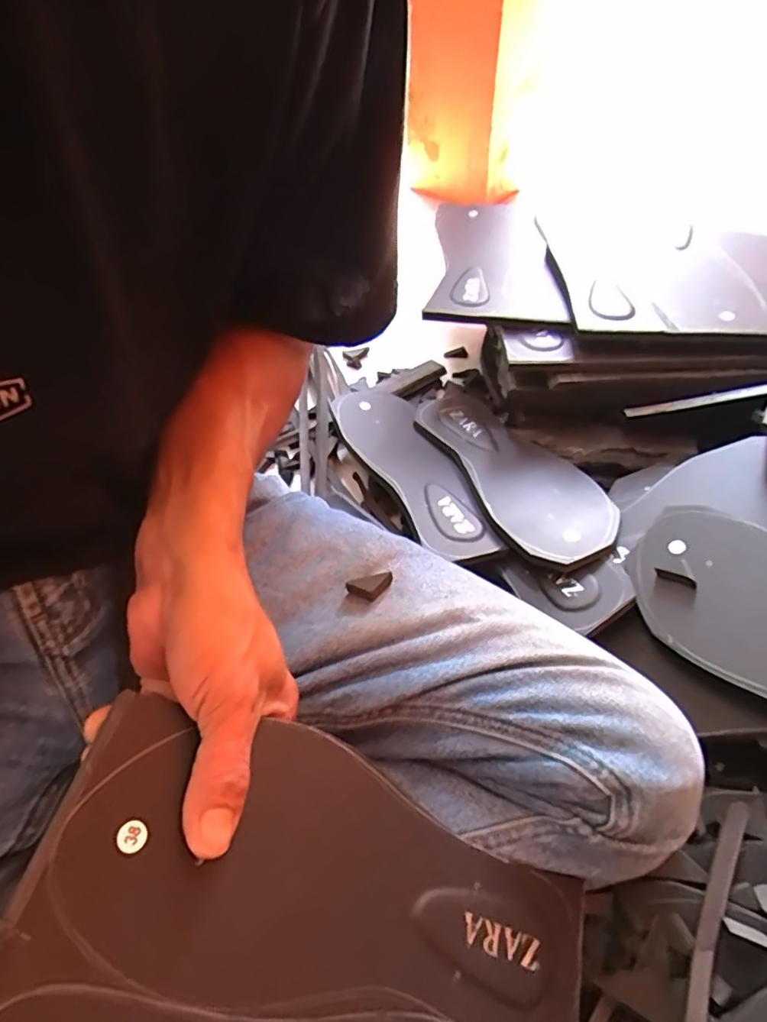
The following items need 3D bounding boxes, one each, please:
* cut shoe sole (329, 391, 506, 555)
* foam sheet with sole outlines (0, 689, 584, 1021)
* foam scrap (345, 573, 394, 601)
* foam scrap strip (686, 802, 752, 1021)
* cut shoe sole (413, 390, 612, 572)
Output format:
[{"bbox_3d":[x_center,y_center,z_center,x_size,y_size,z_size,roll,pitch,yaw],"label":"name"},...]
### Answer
[{"bbox_3d":[0.023,-0.044,0.548,0.083,0.022,0.245,-19,53,-13],"label":"cut shoe sole"},{"bbox_3d":[-0.019,0.196,0.225,0.252,0.007,0.171,33,53,-15],"label":"foam sheet with sole outlines"},{"bbox_3d":[-0.008,0.047,0.361,0.029,0.006,0.014,-12,52,-7],"label":"foam scrap"},{"bbox_3d":[0.166,0.240,0.296,0.015,0.020,0.183,23,55,19],"label":"foam scrap strip"},{"bbox_3d":[0.111,-0.046,0.539,0.096,0.013,0.274,-17,42,-14],"label":"cut shoe sole"}]

